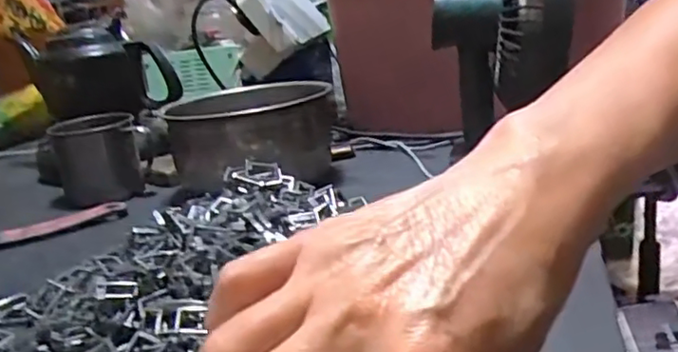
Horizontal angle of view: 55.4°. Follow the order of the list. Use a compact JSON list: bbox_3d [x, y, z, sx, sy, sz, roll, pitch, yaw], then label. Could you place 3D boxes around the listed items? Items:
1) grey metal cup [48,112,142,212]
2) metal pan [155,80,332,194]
[{"bbox_3d":[-0.255,-0.019,0.676,0.075,0.077,0.093,-14,18,-25],"label":"grey metal cup"},{"bbox_3d":[-0.085,-0.040,0.635,0.139,0.077,0.160,-7,17,-3],"label":"metal pan"}]

